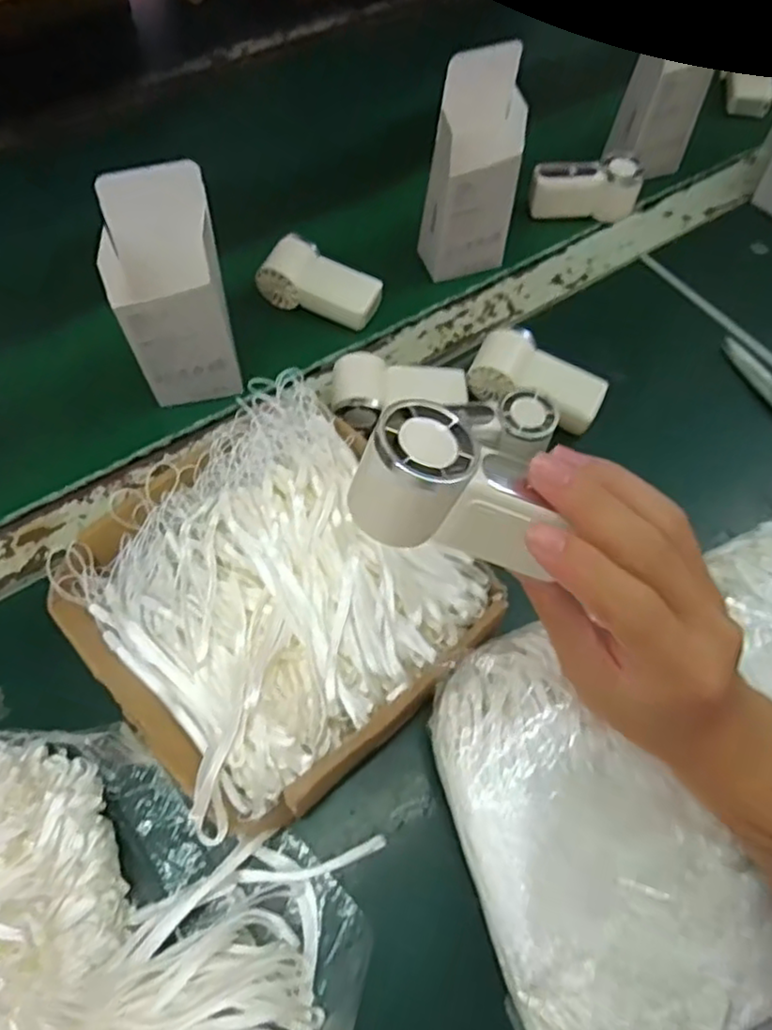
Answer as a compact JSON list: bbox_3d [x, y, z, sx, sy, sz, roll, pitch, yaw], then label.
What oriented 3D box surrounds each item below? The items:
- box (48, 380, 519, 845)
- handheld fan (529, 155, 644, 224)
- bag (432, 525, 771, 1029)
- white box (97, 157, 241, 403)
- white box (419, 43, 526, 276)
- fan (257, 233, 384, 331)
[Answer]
[{"bbox_3d":[-0.066,0.048,0.389,0.210,0.064,0.200,-38,69,-20],"label":"box"},{"bbox_3d":[0.173,-0.283,0.588,0.089,0.039,0.031,-5,62,-5],"label":"handheld fan"},{"bbox_3d":[0.168,0.132,0.346,0.277,0.054,0.204,-20,64,-12],"label":"bag"},{"bbox_3d":[-0.138,-0.137,0.438,0.072,0.141,0.050,-18,63,-12],"label":"white box"},{"bbox_3d":[0.065,-0.254,0.506,0.065,0.155,0.038,-22,64,-13],"label":"white box"},{"bbox_3d":[-0.049,-0.184,0.538,0.094,0.028,0.049,21,63,10],"label":"fan"}]

